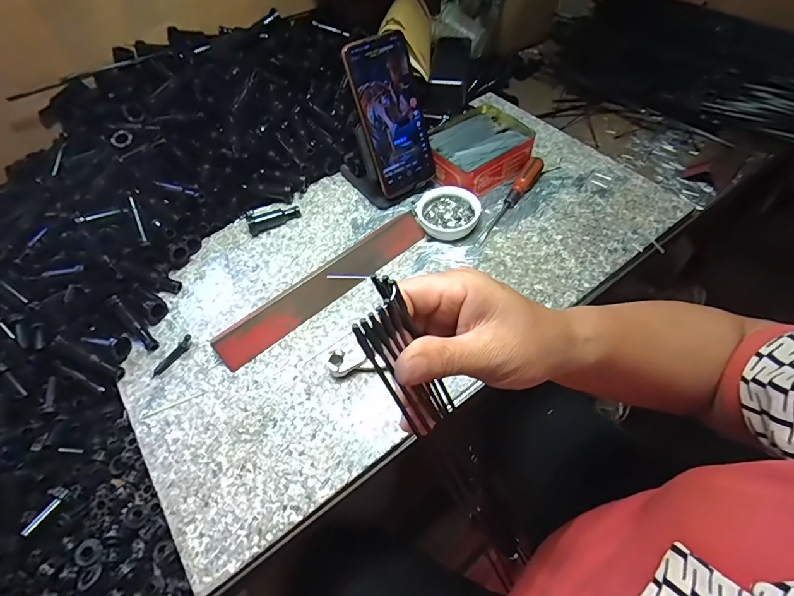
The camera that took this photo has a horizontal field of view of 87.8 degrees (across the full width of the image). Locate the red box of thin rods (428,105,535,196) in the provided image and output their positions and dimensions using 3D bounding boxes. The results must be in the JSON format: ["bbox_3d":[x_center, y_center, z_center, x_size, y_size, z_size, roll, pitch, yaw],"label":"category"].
[{"bbox_3d":[0.105,-0.191,0.541,0.131,0.045,0.107,-35,60,-18],"label":"red box of thin rods"}]

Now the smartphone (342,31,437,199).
[{"bbox_3d":[-0.002,-0.206,0.475,0.077,0.165,0.006,-28,32,-17],"label":"smartphone"}]

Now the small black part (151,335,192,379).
[{"bbox_3d":[-0.230,0.059,0.420,0.010,0.010,0.051,30,64,23],"label":"small black part"}]

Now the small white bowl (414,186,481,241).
[{"bbox_3d":[0.061,-0.100,0.494,0.072,0.027,0.063,4,56,8],"label":"small white bowl"}]

